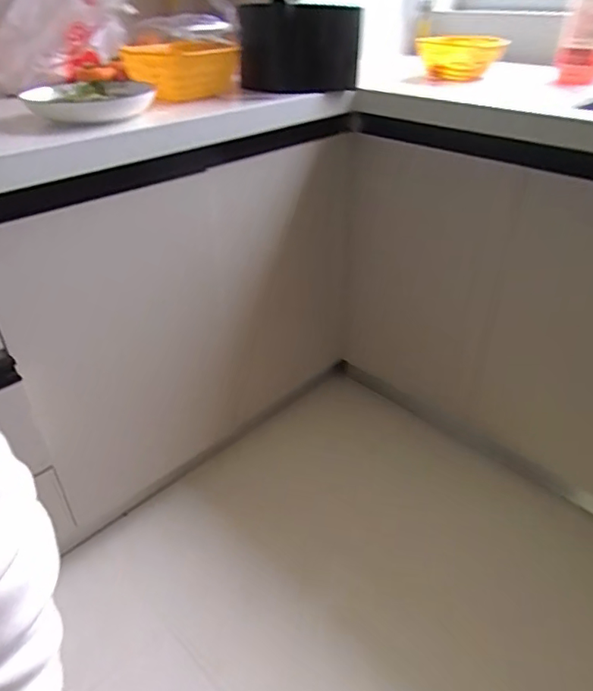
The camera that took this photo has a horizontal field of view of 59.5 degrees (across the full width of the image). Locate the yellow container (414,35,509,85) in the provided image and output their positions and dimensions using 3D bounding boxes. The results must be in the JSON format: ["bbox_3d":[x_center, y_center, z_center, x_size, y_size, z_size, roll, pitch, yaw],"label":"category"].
[{"bbox_3d":[0.364,-0.646,1.171,0.181,0.093,0.164,3,35,6],"label":"yellow container"}]

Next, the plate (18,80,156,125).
[{"bbox_3d":[-0.326,-0.398,0.840,0.190,0.035,0.181,-6,35,-8],"label":"plate"}]

